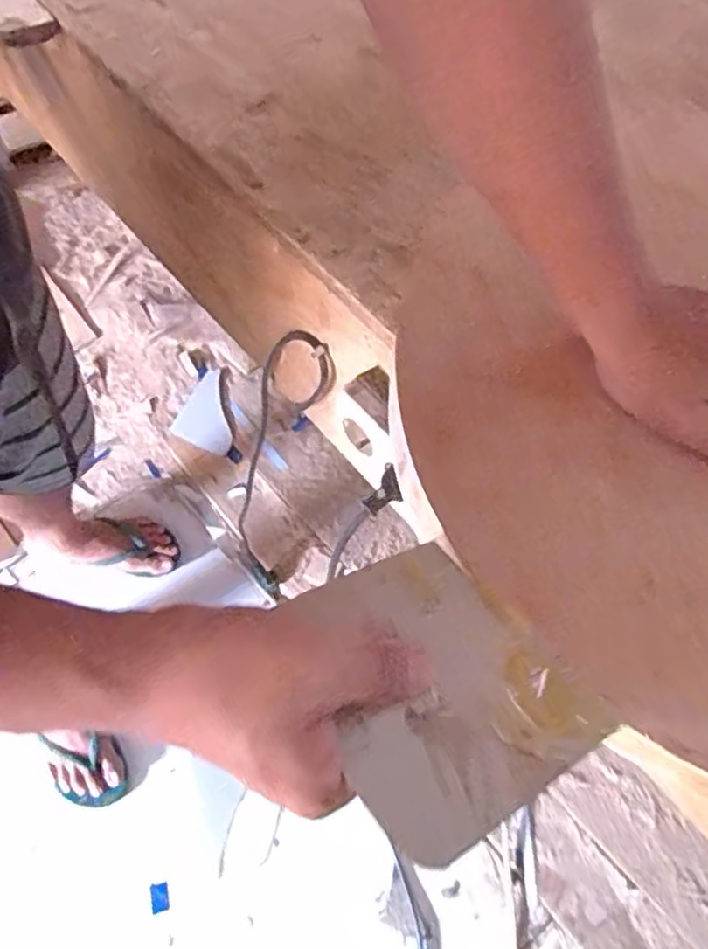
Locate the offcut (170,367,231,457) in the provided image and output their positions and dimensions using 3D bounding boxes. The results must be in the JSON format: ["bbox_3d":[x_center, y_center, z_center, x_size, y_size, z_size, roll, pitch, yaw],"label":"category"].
[{"bbox_3d":[-0.274,-0.125,1.359,0.121,0.008,0.157,22,65,7],"label":"offcut"}]

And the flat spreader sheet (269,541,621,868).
[{"bbox_3d":[0.036,0.089,0.311,0.124,0.007,0.127,-16,46,-36],"label":"flat spreader sheet"}]

